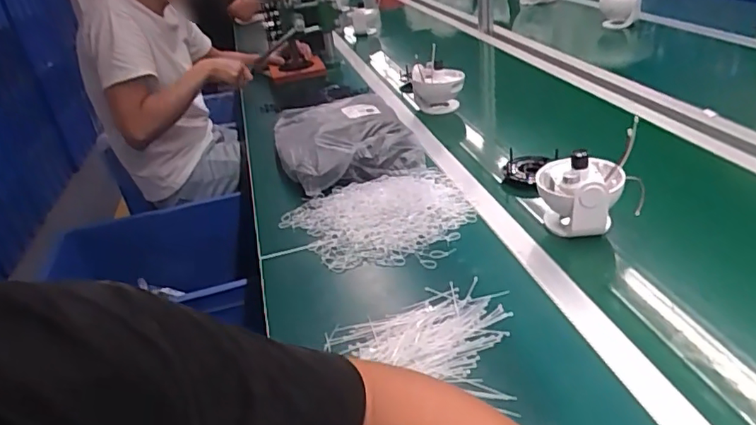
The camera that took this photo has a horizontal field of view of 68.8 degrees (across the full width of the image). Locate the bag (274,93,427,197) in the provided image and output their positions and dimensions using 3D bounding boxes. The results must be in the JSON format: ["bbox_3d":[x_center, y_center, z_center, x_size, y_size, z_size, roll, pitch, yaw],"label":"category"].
[{"bbox_3d":[-0.071,-0.151,1.107,0.252,0.088,0.305,-11,31,-9],"label":"bag"}]

